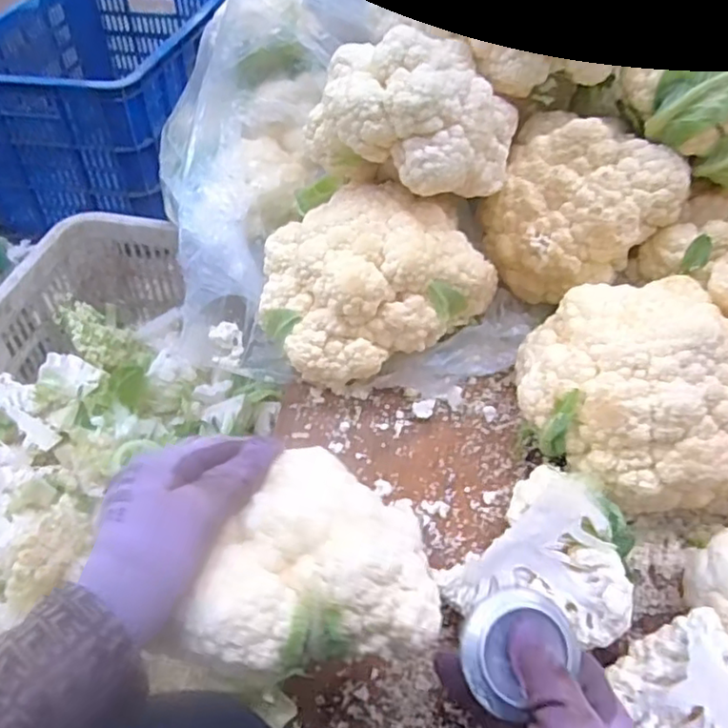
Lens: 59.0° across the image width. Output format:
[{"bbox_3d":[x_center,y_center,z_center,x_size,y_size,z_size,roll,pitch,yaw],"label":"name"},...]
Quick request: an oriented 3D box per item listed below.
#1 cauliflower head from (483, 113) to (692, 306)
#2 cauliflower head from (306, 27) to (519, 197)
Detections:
[{"bbox_3d":[0.187,-0.143,0.581,0.136,0.128,0.145,1,48,-1],"label":"cauliflower head"},{"bbox_3d":[0.041,-0.215,0.543,0.157,0.108,0.133,29,53,23],"label":"cauliflower head"}]

